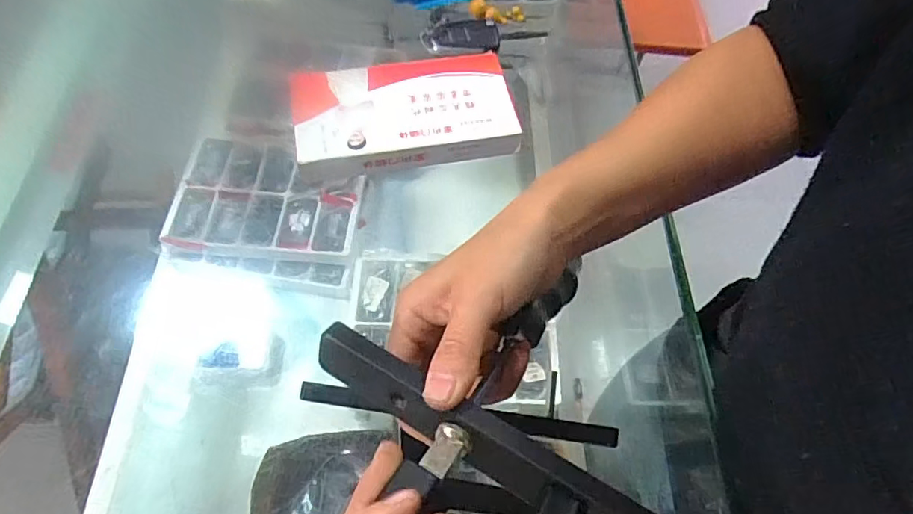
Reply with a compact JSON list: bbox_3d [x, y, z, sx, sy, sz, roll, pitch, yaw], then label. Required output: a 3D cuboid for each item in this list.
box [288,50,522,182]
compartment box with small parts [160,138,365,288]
[{"bbox_3d":[-0.043,-0.115,0.422,0.168,0.028,0.093,-13,63,-10],"label":"box"},{"bbox_3d":[-0.249,-0.067,0.708,0.244,0.045,0.193,7,61,0],"label":"compartment box with small parts"}]

